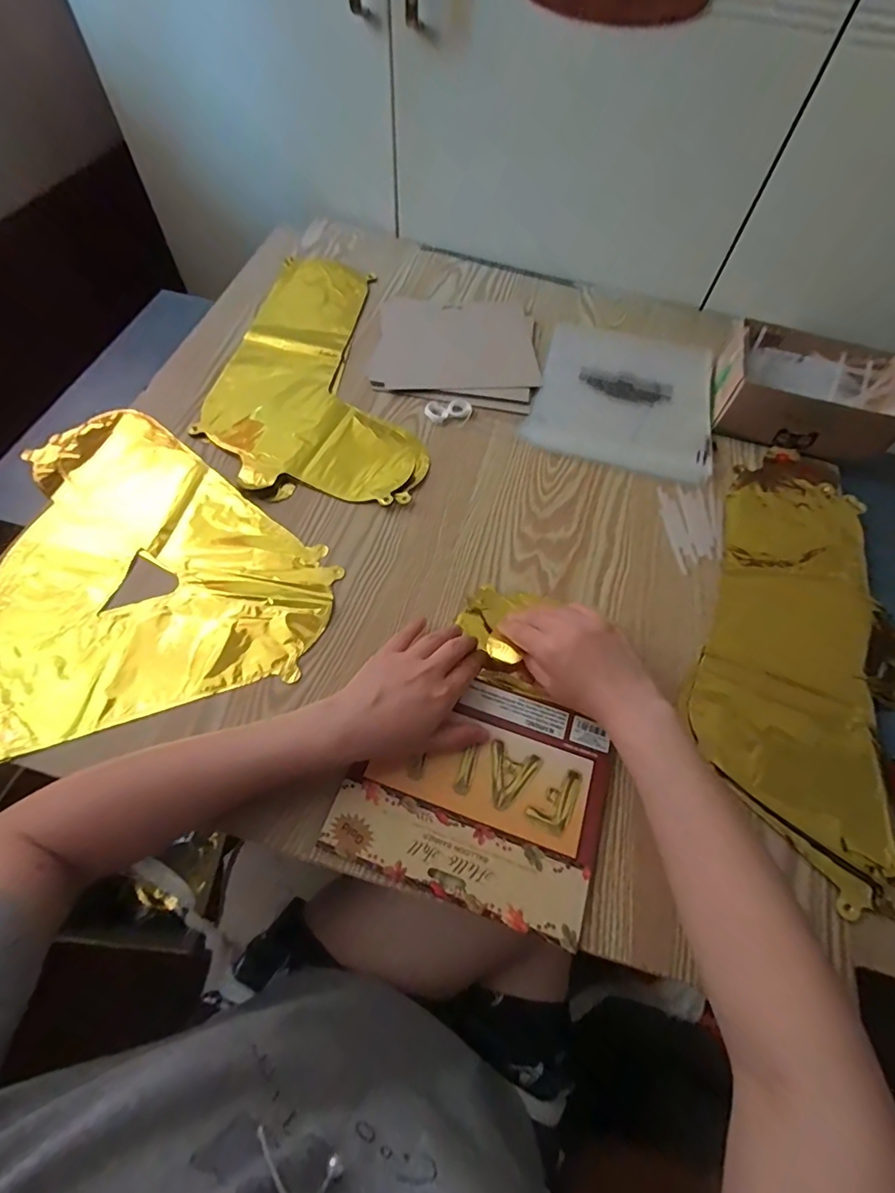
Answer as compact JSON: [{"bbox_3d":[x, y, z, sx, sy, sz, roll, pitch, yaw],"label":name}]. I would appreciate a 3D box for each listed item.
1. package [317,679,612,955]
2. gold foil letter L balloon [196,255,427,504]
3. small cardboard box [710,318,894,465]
[{"bbox_3d":[0.024,0.145,0.387,0.188,0.009,0.159,19,62,7],"label":"package"},{"bbox_3d":[-0.142,-0.276,0.593,0.239,0.015,0.384,4,62,-1],"label":"gold foil letter L balloon"},{"bbox_3d":[0.412,-0.238,0.578,0.189,0.066,0.135,18,62,6],"label":"small cardboard box"}]

